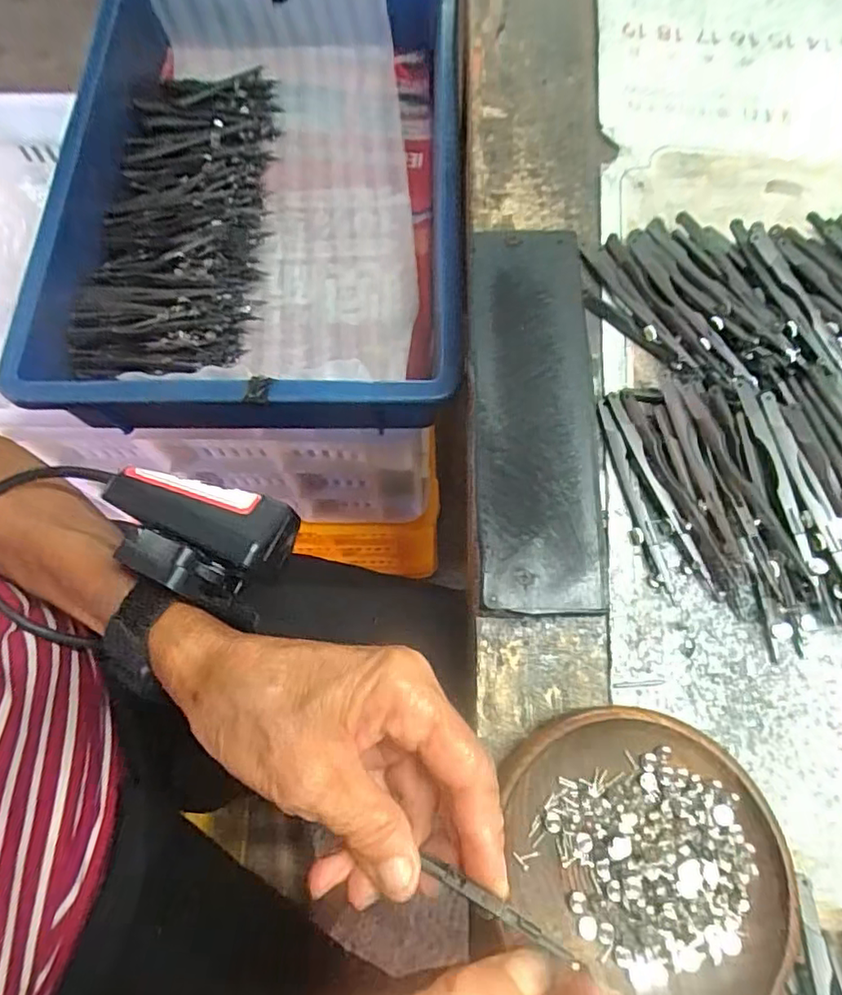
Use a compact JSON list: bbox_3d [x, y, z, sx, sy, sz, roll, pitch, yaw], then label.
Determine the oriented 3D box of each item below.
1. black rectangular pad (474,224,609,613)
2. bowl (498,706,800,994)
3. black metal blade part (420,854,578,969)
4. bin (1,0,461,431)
[{"bbox_3d":[0.059,-0.049,0.298,0.061,0.010,0.210,1,70,0],"label":"black rectangular pad"},{"bbox_3d":[0.086,0.144,0.228,0.104,0.019,0.111,0,70,0],"label":"bowl"},{"bbox_3d":[0.023,0.133,0.187,0.051,0.007,0.007,15,70,27],"label":"black metal blade part"},{"bbox_3d":[-0.121,-0.234,0.444,0.287,0.082,0.393,0,70,0],"label":"bin"}]

